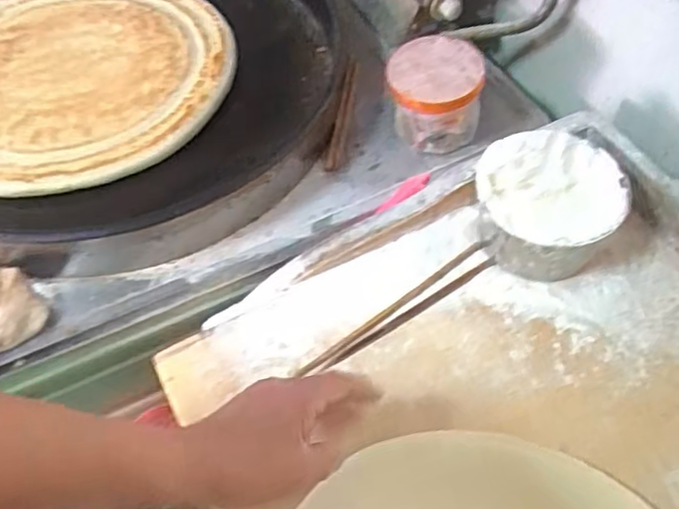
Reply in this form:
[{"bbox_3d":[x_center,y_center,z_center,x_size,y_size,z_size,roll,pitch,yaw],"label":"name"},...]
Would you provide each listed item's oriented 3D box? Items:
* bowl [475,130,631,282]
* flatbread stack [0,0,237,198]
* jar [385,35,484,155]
[{"bbox_3d":[0.193,-0.042,0.617,0.123,0.088,0.117,-1,55,1],"label":"bowl"},{"bbox_3d":[-0.318,-0.213,0.775,0.367,0.030,0.347,-21,57,-13],"label":"flatbread stack"},{"bbox_3d":[0.100,-0.169,0.699,0.099,0.088,0.090,1,55,2],"label":"jar"}]

